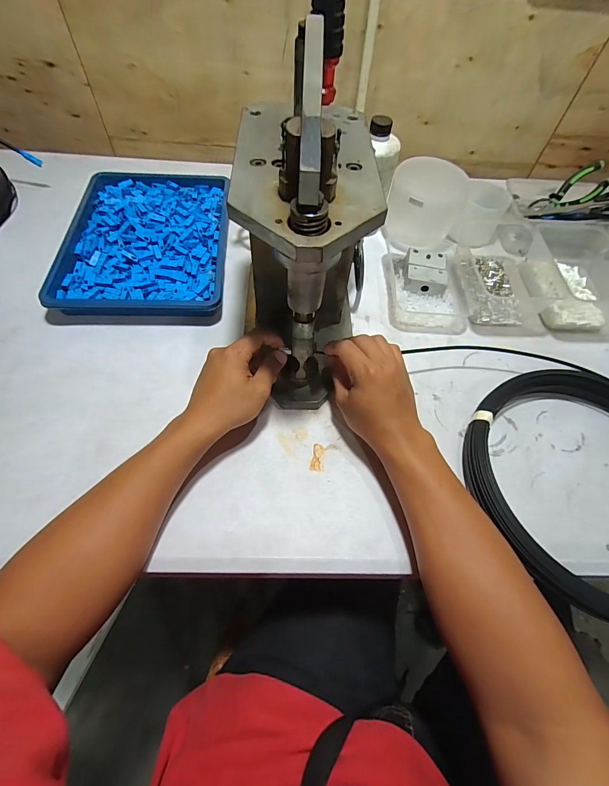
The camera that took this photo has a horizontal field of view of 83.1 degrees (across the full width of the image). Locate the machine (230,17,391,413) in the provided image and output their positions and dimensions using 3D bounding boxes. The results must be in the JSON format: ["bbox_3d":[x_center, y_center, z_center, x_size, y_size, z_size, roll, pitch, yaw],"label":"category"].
[{"bbox_3d":[0.000,-0.171,0.376,0.127,0.278,0.273,2,61,-2],"label":"machine"}]

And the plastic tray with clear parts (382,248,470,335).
[{"bbox_3d":[0.195,-0.167,0.543,0.123,0.037,0.152,5,59,-1],"label":"plastic tray with clear parts"}]

